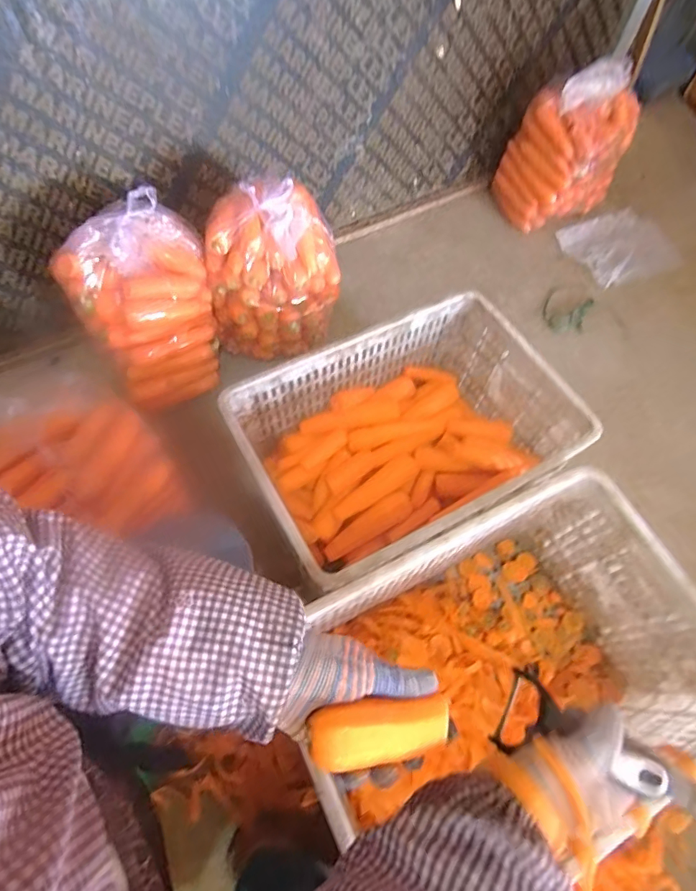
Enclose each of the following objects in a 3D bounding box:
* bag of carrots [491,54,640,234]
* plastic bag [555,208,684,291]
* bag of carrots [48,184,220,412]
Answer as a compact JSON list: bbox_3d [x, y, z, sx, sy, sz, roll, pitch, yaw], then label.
[{"bbox_3d":[0.524,-0.705,1.120,0.180,0.349,0.234,-31,82,-25],"label":"bag of carrots"},{"bbox_3d":[0.709,-0.513,1.207,0.285,0.026,0.216,-20,65,-9],"label":"plastic bag"},{"bbox_3d":[-0.350,-0.241,0.848,0.232,0.291,0.188,-28,67,-16],"label":"bag of carrots"}]

